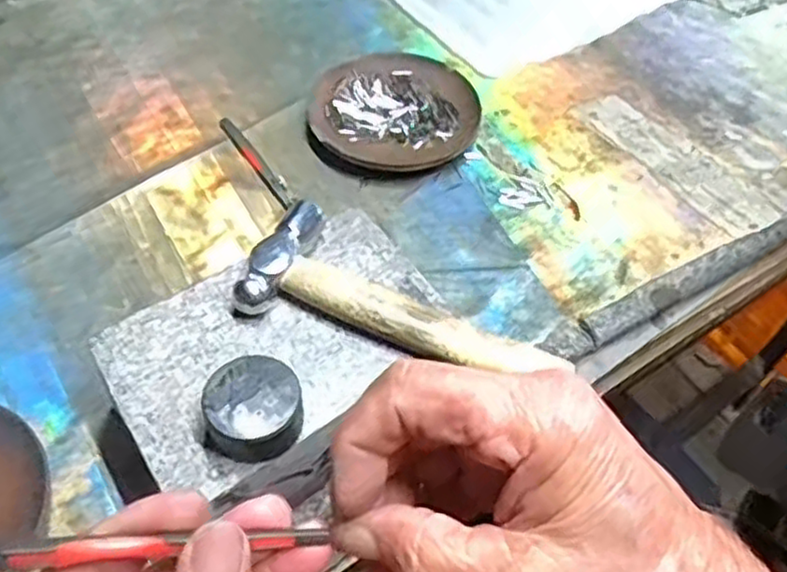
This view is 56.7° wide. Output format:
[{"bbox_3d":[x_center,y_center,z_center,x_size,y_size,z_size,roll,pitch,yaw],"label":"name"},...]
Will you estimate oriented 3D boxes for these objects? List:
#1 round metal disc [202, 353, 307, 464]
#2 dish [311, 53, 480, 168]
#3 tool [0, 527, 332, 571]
[{"bbox_3d":[-0.054,0.049,0.288,0.036,0.019,0.039,3,55,-5],"label":"round metal disc"},{"bbox_3d":[0.000,-0.121,0.504,0.112,0.013,0.108,2,52,-3],"label":"dish"},{"bbox_3d":[-0.066,0.068,0.189,0.102,0.004,0.007,3,50,-23],"label":"tool"}]

